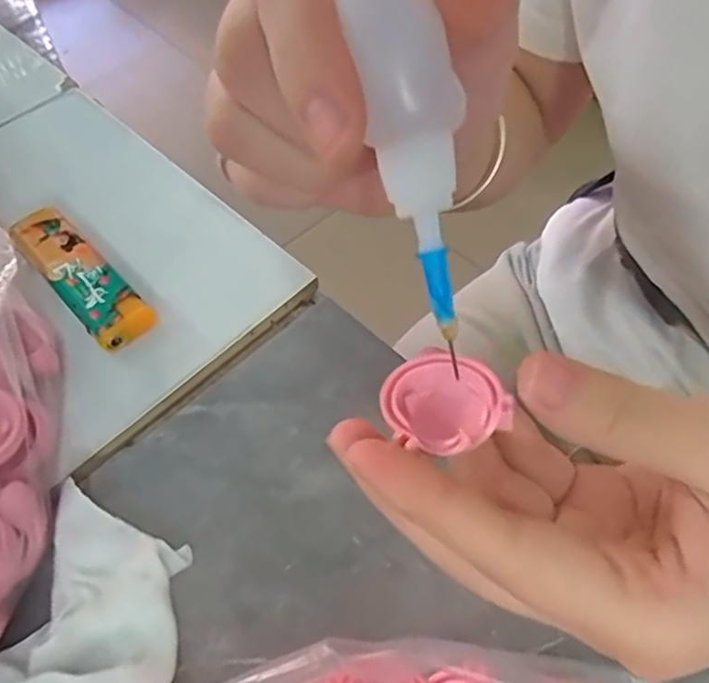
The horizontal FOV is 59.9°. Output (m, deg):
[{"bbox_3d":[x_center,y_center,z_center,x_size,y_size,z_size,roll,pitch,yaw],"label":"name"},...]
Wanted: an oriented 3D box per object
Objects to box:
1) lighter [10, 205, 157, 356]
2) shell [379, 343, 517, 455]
[{"bbox_3d":[-0.113,-0.028,0.251,0.023,0.010,0.077,-40,63,-22],"label":"lighter"},{"bbox_3d":[0.021,0.015,0.157,0.029,0.012,0.029,-1,56,1],"label":"shell"}]

